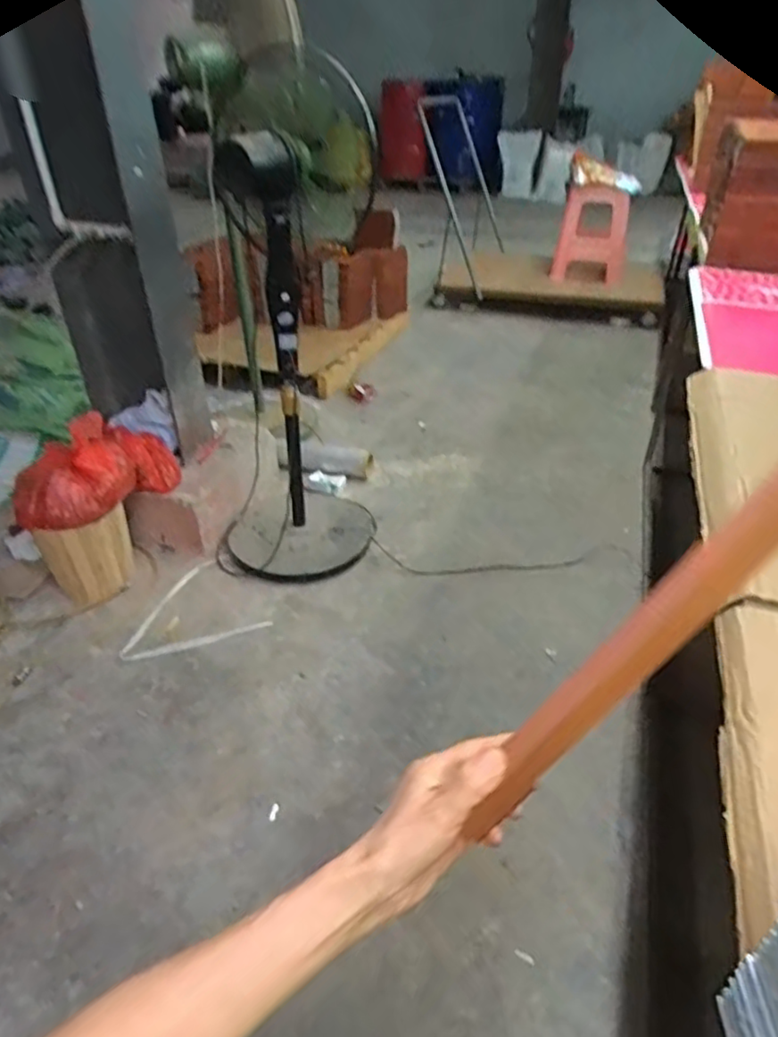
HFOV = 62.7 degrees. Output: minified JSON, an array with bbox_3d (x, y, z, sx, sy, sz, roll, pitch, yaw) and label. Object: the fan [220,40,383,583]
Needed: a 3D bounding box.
[{"bbox_3d":[-0.244,-0.428,1.600,0.462,1.084,0.460,-2,35,-2],"label":"fan"}]

